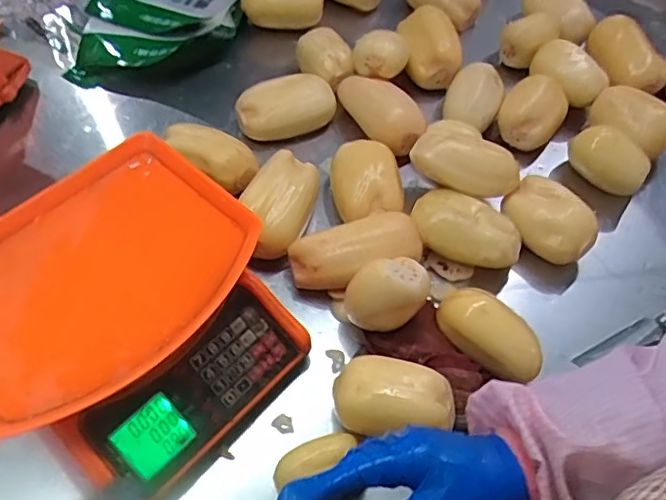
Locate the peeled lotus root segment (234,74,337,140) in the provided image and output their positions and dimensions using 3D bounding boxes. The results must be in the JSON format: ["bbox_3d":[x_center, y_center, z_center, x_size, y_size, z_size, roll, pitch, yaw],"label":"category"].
[{"bbox_3d":[-0.062,-0.191,0.791,0.134,0.066,0.062,-17,59,-13],"label":"peeled lotus root segment"}]

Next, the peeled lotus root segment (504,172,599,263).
[{"bbox_3d":[0.262,-0.033,0.708,0.111,0.062,0.072,30,60,17],"label":"peeled lotus root segment"}]

